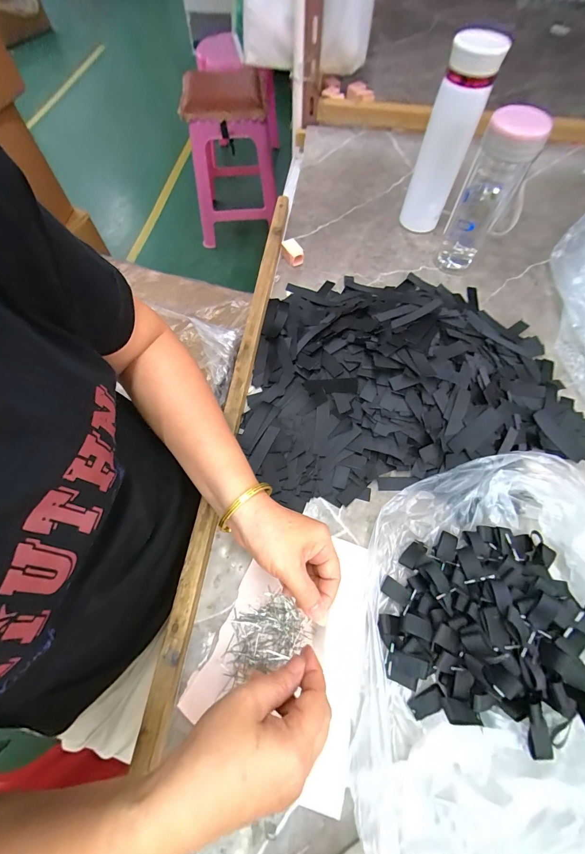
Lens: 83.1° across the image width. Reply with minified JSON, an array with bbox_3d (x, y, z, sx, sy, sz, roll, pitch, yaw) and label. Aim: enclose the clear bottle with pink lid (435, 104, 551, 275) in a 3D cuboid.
[{"bbox_3d":[0.271,-0.323,0.467,0.069,0.186,0.067,23,67,13],"label":"clear bottle with pink lid"}]

